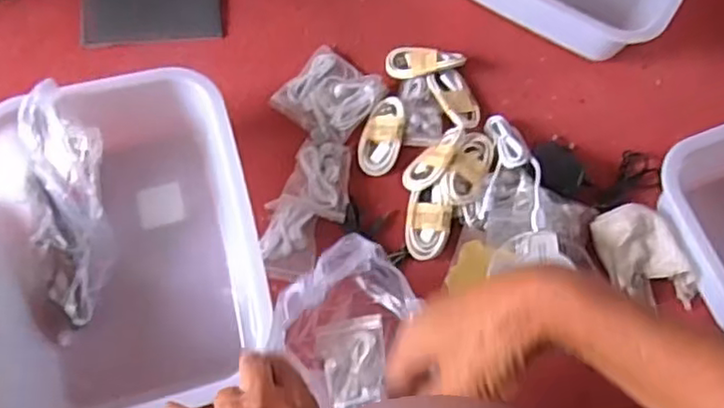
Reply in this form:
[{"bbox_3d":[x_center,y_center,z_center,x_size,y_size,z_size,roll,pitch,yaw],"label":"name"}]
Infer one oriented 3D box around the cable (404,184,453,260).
[{"bbox_3d":[0.061,0.017,0.596,0.041,0.013,0.066,6,67,0],"label":"cable"}]

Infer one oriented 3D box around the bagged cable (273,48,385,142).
[{"bbox_3d":[-0.032,-0.111,0.649,0.088,0.021,0.087,34,70,11],"label":"bagged cable"}]

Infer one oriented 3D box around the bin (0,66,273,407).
[{"bbox_3d":[-0.196,0.039,0.551,0.208,0.085,0.278,-15,69,-8],"label":"bin"}]

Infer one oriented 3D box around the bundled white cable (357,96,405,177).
[{"bbox_3d":[0.019,-0.068,0.631,0.042,0.014,0.080,6,67,0],"label":"bundled white cable"}]

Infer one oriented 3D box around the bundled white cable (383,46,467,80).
[{"bbox_3d":[0.064,-0.146,0.659,0.079,0.015,0.032,-1,67,12],"label":"bundled white cable"}]

